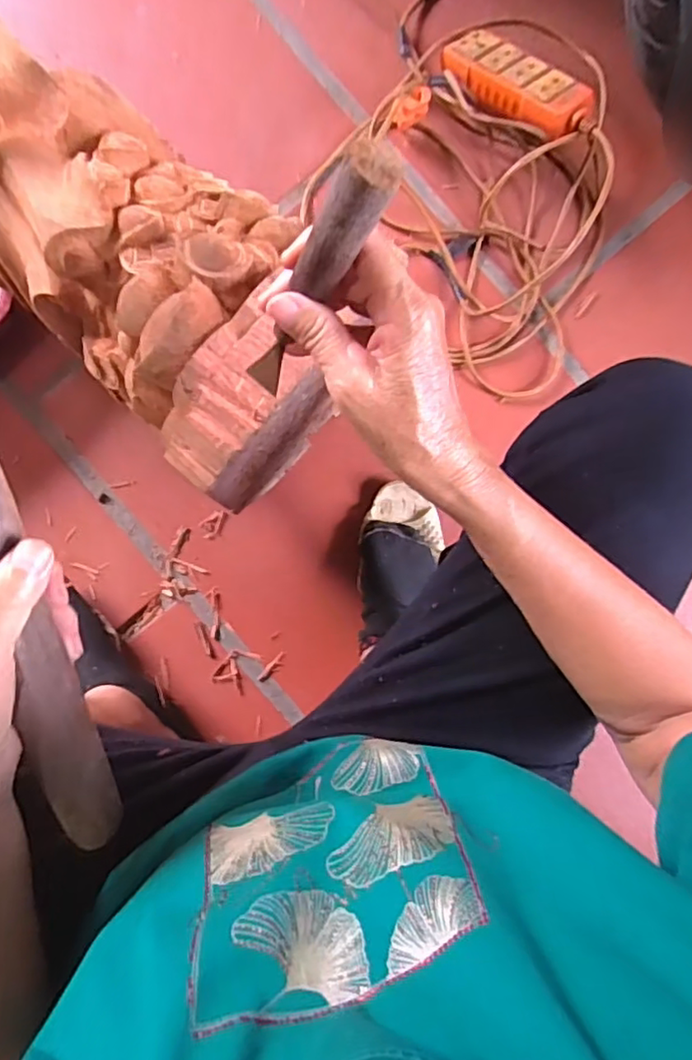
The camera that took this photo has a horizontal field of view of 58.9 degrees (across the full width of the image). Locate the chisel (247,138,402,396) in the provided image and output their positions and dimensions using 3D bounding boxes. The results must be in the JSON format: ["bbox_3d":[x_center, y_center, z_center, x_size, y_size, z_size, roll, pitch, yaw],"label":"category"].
[{"bbox_3d":[-0.019,-0.113,0.300,0.019,0.172,0.019,-30,89,-25],"label":"chisel"}]

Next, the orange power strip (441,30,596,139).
[{"bbox_3d":[0.187,-0.494,0.681,0.066,0.031,0.200,-39,67,-7],"label":"orange power strip"}]

